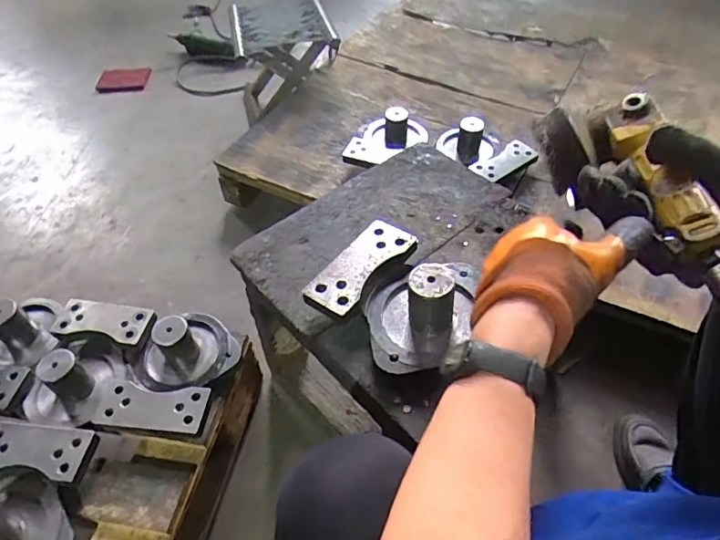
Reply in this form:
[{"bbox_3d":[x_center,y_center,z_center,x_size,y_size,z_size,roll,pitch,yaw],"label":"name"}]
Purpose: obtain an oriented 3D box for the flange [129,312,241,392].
[{"bbox_3d":[-0.257,0.120,0.749,0.127,0.098,0.132,29,58,26],"label":"flange"}]

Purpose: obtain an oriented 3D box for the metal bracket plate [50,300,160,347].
[{"bbox_3d":[-0.395,0.077,0.787,0.166,0.015,0.059,7,51,11],"label":"metal bracket plate"}]

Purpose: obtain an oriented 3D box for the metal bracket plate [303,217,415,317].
[{"bbox_3d":[0.002,-0.003,0.607,0.061,0.016,0.144,29,58,26],"label":"metal bracket plate"}]

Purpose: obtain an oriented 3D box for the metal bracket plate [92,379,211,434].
[{"bbox_3d":[-0.279,0.181,0.689,0.149,0.009,0.064,4,52,10],"label":"metal bracket plate"}]

